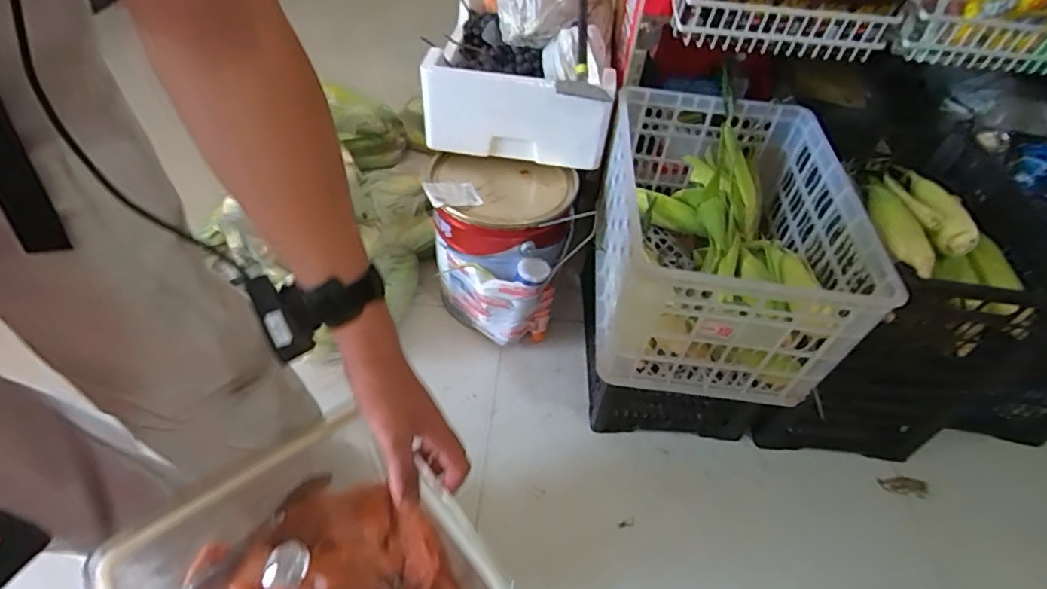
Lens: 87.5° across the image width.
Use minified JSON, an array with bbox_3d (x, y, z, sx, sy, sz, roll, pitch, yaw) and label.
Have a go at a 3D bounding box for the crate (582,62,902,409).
[{"bbox_3d":[0.328,-0.110,0.953,0.360,0.255,0.517,5,47,-1],"label":"crate"}]

